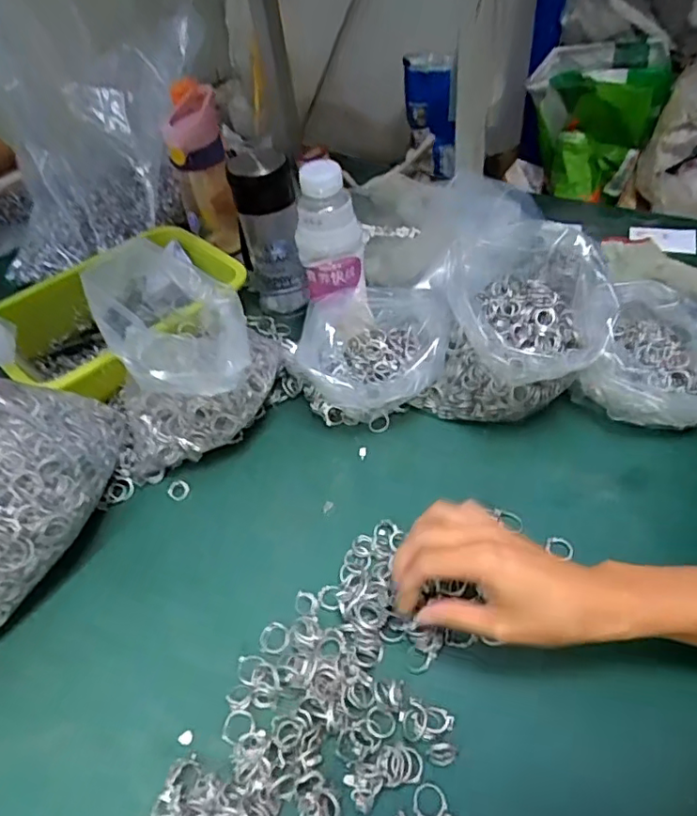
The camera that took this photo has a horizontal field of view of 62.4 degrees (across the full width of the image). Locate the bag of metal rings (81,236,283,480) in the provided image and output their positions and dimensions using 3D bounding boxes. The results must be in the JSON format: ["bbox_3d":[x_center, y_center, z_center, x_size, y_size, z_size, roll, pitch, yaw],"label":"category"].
[{"bbox_3d":[-0.151,-0.041,0.534,0.155,0.164,0.137,-4,46,2],"label":"bag of metal rings"}]

